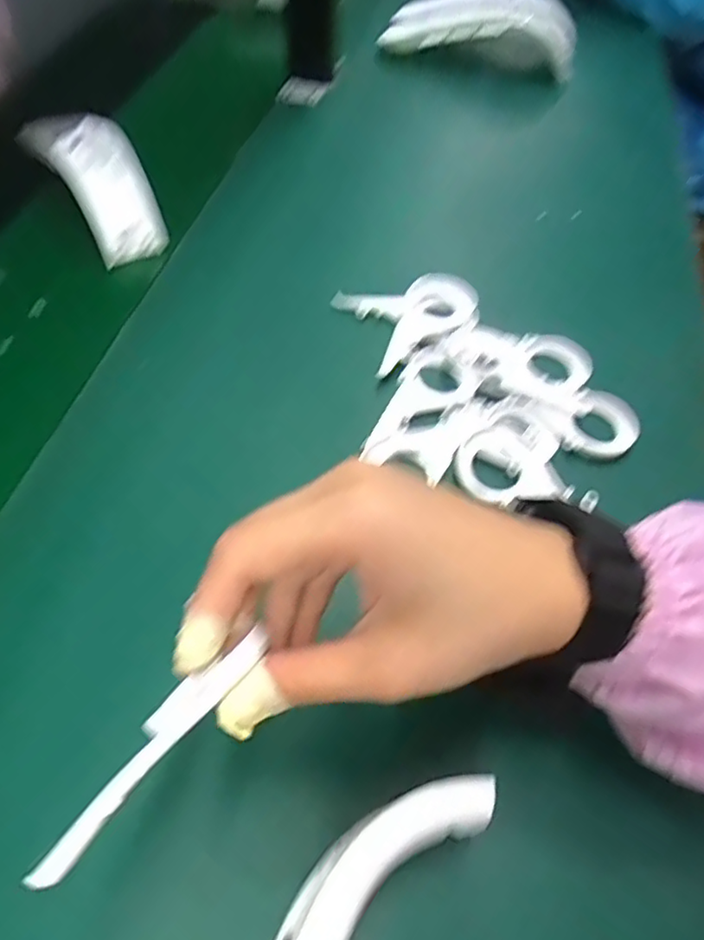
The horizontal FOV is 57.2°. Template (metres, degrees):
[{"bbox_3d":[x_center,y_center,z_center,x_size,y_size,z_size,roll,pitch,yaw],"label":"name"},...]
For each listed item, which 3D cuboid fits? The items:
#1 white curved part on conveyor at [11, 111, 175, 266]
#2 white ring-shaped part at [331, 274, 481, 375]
[{"bbox_3d":[-0.189,-0.220,0.480,0.064,0.036,0.144,-31,76,-26],"label":"white curved part on conveyor"},{"bbox_3d":[0.037,-0.110,0.442,0.092,0.017,0.080,-25,59,-23],"label":"white ring-shaped part"}]

